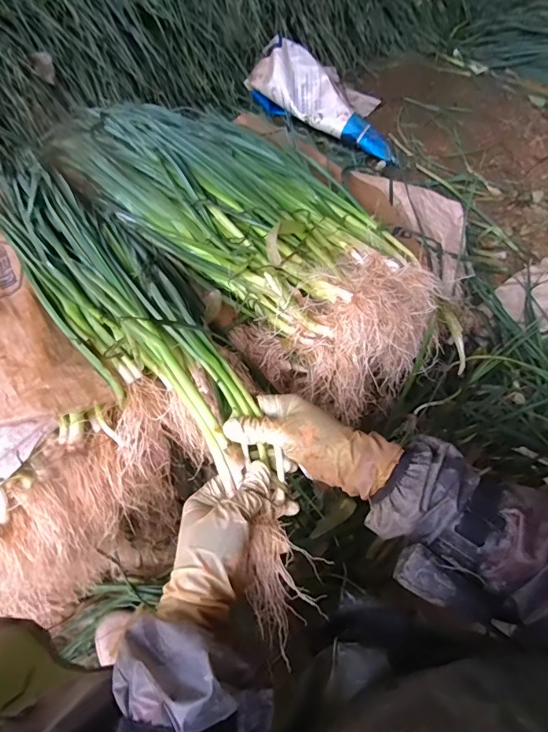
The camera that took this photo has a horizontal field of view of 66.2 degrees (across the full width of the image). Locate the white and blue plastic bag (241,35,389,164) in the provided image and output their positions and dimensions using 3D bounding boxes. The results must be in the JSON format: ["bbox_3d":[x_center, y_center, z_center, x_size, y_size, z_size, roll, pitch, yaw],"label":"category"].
[{"bbox_3d":[0.166,-0.882,1.398,0.568,0.168,0.140,38,62,18],"label":"white and blue plastic bag"}]

